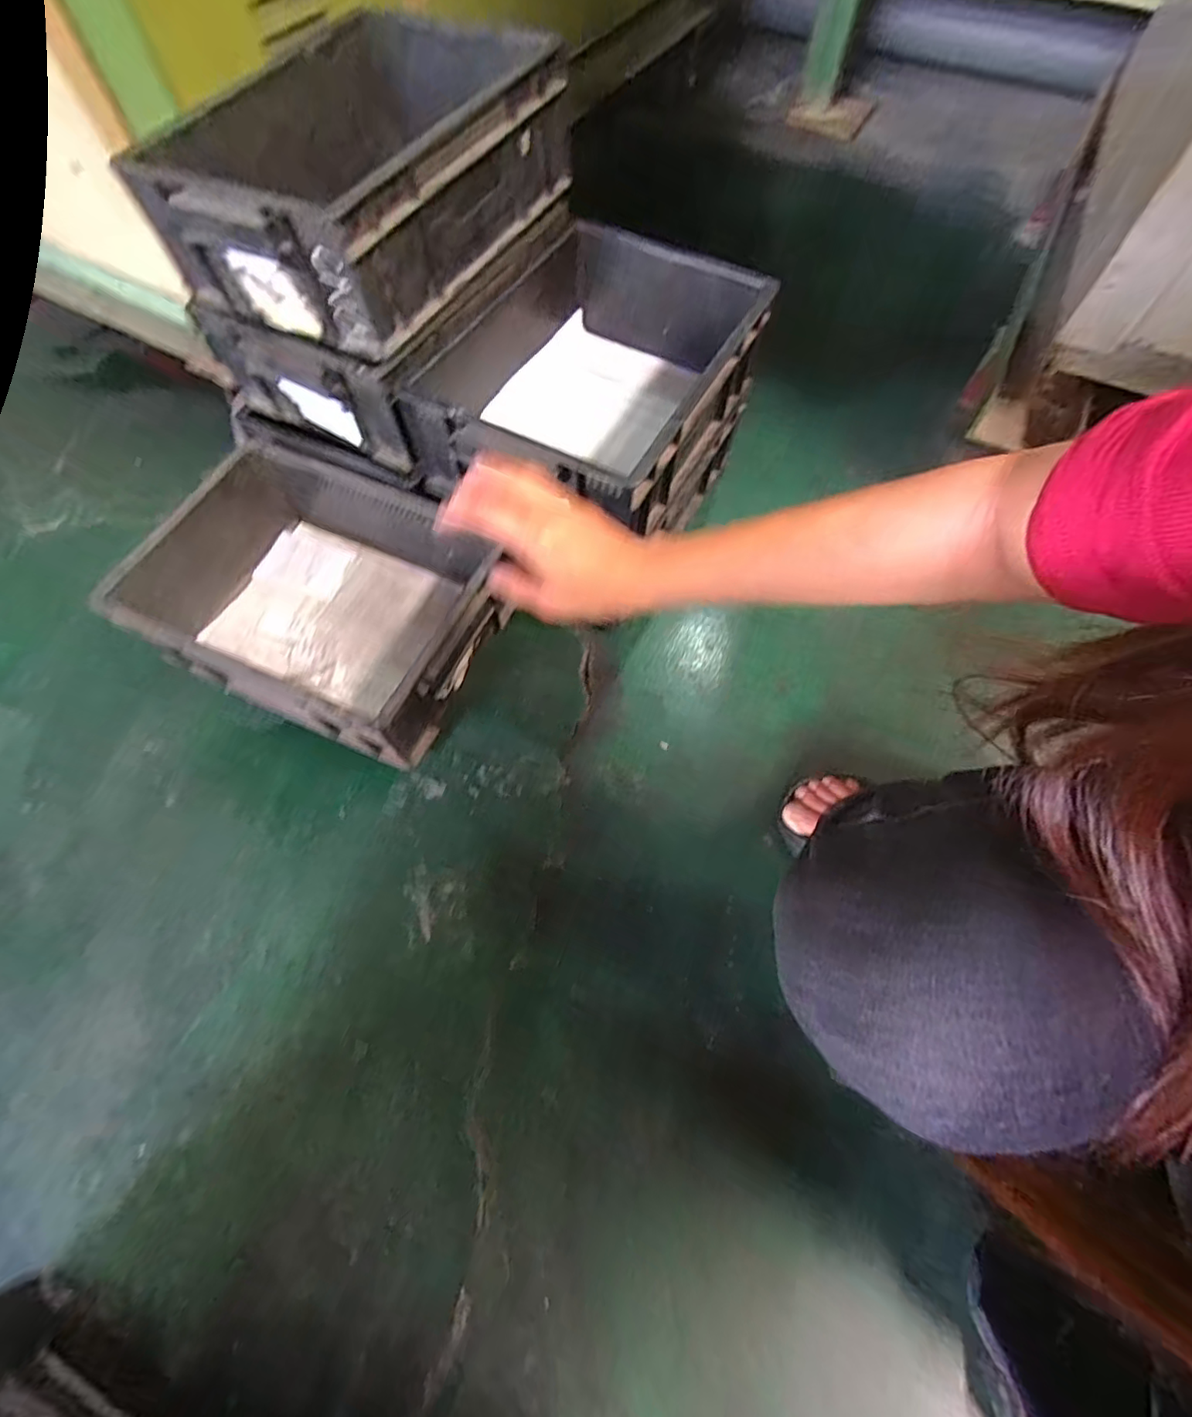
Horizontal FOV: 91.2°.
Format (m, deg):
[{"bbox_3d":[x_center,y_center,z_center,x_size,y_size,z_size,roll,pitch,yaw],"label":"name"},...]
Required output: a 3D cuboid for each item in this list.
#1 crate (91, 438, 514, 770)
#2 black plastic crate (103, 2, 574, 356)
[{"bbox_3d":[-0.291,-0.118,0.631,0.350,0.121,0.245,22,68,10],"label":"crate"},{"bbox_3d":[-0.218,-0.508,0.557,0.252,0.113,0.342,28,67,13],"label":"black plastic crate"}]

